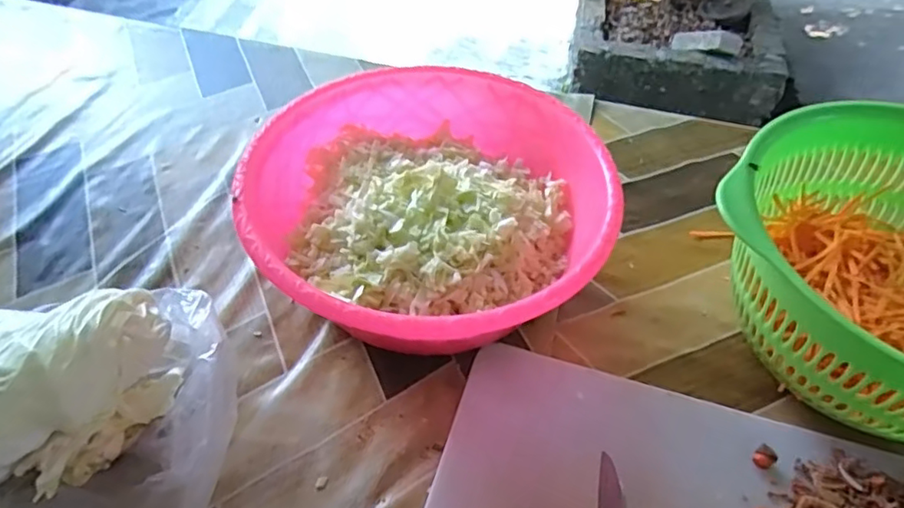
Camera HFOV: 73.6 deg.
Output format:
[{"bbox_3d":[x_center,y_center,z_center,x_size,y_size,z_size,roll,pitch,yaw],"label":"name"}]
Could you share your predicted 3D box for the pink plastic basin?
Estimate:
[{"bbox_3d":[-0.016,-0.023,0.423,0.229,0.089,0.232,1,49,-1],"label":"pink plastic basin"}]

